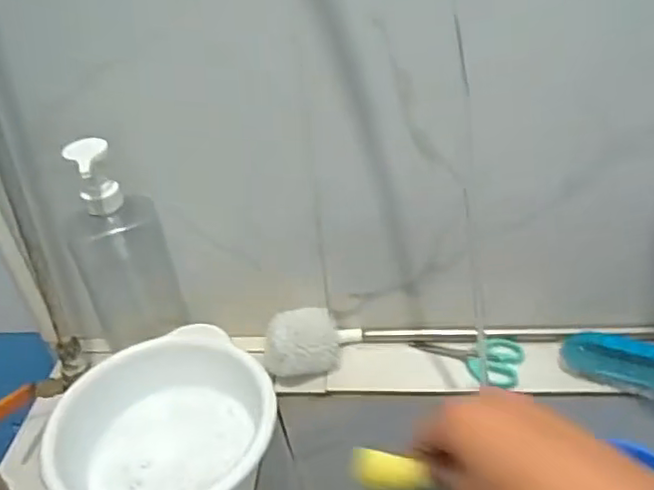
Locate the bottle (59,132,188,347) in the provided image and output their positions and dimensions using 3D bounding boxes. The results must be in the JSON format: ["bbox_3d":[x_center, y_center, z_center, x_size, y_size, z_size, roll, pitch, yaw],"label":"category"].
[{"bbox_3d":[-0.208,0.005,0.632,0.094,0.235,0.074,-16,37,-13],"label":"bottle"}]

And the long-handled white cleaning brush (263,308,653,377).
[{"bbox_3d":[0.215,0.086,0.671,0.610,0.074,0.075,-6,36,1],"label":"long-handled white cleaning brush"}]

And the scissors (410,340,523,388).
[{"bbox_3d":[0.152,0.126,0.689,0.119,0.015,0.063,4,38,14],"label":"scissors"}]

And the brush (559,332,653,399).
[{"bbox_3d":[0.304,0.121,0.637,0.122,0.044,0.037,14,41,25],"label":"brush"}]

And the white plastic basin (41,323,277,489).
[{"bbox_3d":[-0.151,0.186,0.586,0.188,0.089,0.192,-4,36,3],"label":"white plastic basin"}]

